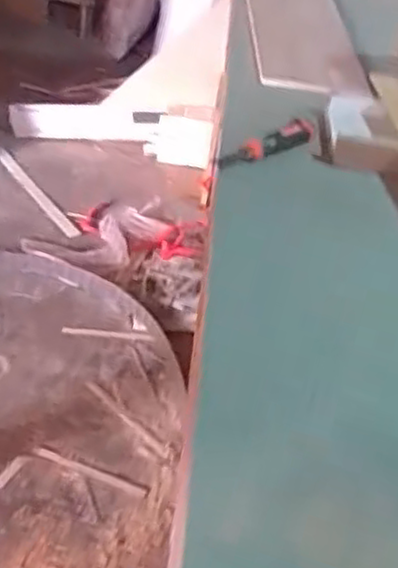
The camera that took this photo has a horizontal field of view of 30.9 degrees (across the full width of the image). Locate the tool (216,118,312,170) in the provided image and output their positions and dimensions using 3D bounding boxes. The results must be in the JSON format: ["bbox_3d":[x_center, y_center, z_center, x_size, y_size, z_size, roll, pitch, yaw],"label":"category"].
[{"bbox_3d":[0.087,-0.175,0.903,0.153,0.022,0.029,-27,52,-34],"label":"tool"}]

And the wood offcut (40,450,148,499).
[{"bbox_3d":[-0.215,0.379,1.444,0.237,0.004,0.021,17,41,13],"label":"wood offcut"}]

